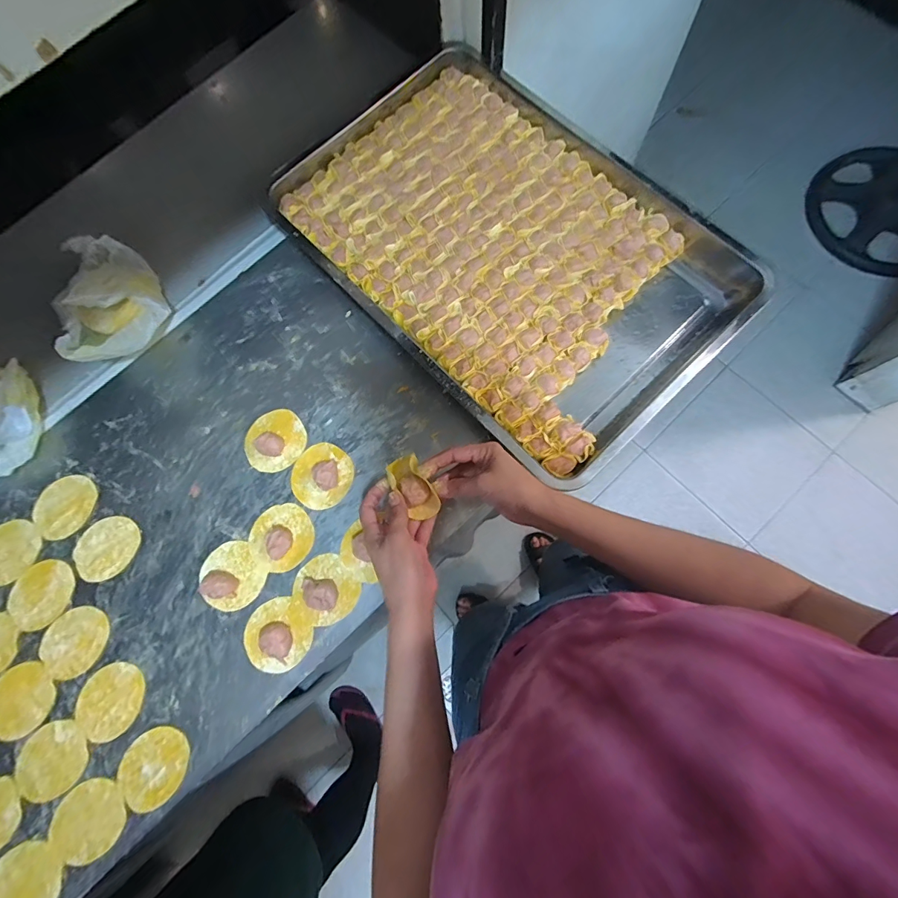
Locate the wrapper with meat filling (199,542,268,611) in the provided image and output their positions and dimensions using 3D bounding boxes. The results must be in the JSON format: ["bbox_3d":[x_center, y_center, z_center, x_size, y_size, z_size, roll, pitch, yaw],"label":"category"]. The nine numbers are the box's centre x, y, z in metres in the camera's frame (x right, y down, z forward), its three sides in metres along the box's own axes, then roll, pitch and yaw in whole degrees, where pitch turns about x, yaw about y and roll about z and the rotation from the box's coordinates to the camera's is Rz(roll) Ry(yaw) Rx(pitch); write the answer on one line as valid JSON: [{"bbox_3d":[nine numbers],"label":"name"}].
[{"bbox_3d":[-0.269,0.155,0.516,0.071,0.022,0.078,0,77,2],"label":"wrapper with meat filling"}]

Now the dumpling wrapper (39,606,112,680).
[{"bbox_3d":[-0.453,0.234,0.516,0.078,0.004,0.073,0,74,-1],"label":"dumpling wrapper"}]

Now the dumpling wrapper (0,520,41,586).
[{"bbox_3d":[-0.569,0.134,0.546,0.088,0.004,0.073,-26,77,-5],"label":"dumpling wrapper"}]

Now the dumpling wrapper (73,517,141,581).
[{"bbox_3d":[-0.435,0.127,0.540,0.081,0.005,0.072,-28,78,-6],"label":"dumpling wrapper"}]

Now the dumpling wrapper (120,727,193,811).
[{"bbox_3d":[-0.332,0.358,0.478,0.081,0.005,0.073,-34,78,-6],"label":"dumpling wrapper"}]

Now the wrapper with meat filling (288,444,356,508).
[{"bbox_3d":[-0.164,0.031,0.536,0.079,0.026,0.080,0,77,2],"label":"wrapper with meat filling"}]

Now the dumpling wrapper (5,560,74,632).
[{"bbox_3d":[-0.510,0.183,0.533,0.080,0.005,0.075,0,77,2],"label":"dumpling wrapper"}]

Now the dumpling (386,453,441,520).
[{"bbox_3d":[-0.039,0.038,0.453,0.035,0.020,0.072,-33,68,-6],"label":"dumpling"}]

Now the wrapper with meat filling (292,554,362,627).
[{"bbox_3d":[-0.149,0.168,0.507,0.072,0.020,0.078,0,77,2],"label":"wrapper with meat filling"}]

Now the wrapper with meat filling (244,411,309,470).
[{"bbox_3d":[-0.231,-0.014,0.552,0.079,0.025,0.077,0,77,2],"label":"wrapper with meat filling"}]

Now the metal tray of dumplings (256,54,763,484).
[{"bbox_3d":[0.069,-0.276,0.583,0.393,0.062,0.599,-42,79,-8],"label":"metal tray of dumplings"}]

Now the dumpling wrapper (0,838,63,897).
[{"bbox_3d":[-0.464,0.476,0.463,0.084,0.004,0.076,-40,79,-8],"label":"dumpling wrapper"}]

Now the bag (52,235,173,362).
[{"bbox_3d":[-0.444,-0.190,0.558,0.128,0.101,0.161,-42,79,-8],"label":"bag"}]

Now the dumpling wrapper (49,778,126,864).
[{"bbox_3d":[-0.401,0.414,0.473,0.081,0.005,0.073,-34,79,-8],"label":"dumpling wrapper"}]

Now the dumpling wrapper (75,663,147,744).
[{"bbox_3d":[-0.397,0.295,0.499,0.071,0.004,0.080,29,76,6],"label":"dumpling wrapper"}]

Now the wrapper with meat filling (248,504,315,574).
[{"bbox_3d":[-0.210,0.107,0.521,0.078,0.027,0.078,0,77,2],"label":"wrapper with meat filling"}]

